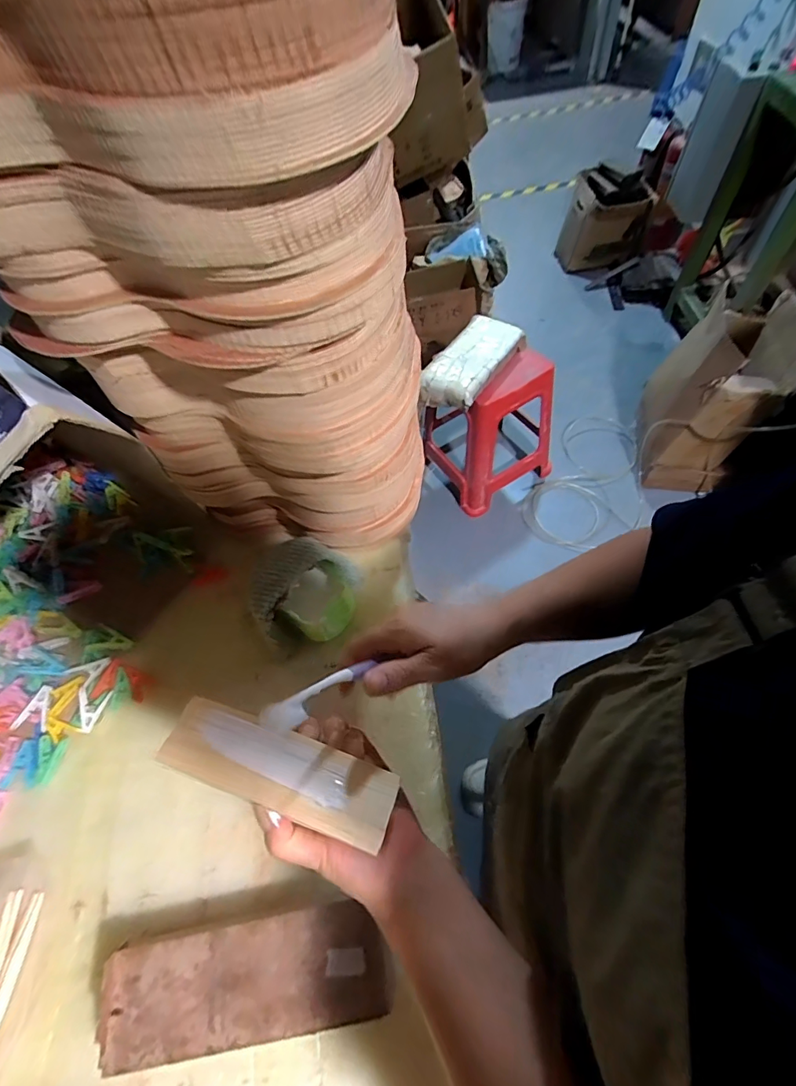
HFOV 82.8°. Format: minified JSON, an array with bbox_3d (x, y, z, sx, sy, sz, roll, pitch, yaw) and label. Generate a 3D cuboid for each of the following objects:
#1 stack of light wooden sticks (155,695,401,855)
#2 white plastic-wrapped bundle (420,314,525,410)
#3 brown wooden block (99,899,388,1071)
[{"bbox_3d":[-0.089,0.160,0.324,0.173,0.017,0.049,14,63,13],"label":"stack of light wooden sticks"},{"bbox_3d":[0.204,-0.511,1.290,0.167,0.067,0.348,29,67,21],"label":"white plastic-wrapped bundle"},{"bbox_3d":[-0.139,0.399,0.422,0.251,0.069,0.086,-11,60,0],"label":"brown wooden block"}]

